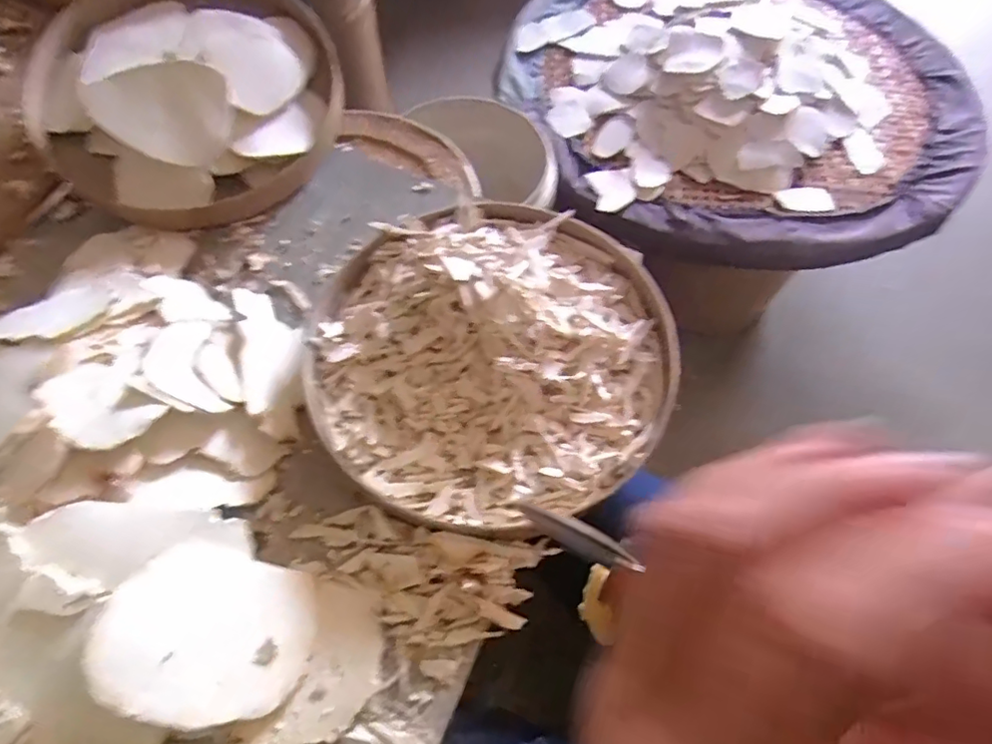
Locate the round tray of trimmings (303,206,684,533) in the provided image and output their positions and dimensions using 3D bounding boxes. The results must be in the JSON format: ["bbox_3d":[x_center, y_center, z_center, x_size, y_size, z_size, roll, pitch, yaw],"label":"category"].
[{"bbox_3d":[-0.004,-0.023,0.472,0.300,0.059,0.286,1,64,-2],"label":"round tray of trimmings"}]

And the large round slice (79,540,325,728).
[{"bbox_3d":[-0.192,0.177,0.377,0.129,0.008,0.105,23,60,-9],"label":"large round slice"}]

